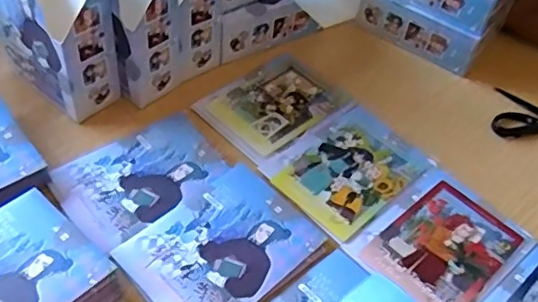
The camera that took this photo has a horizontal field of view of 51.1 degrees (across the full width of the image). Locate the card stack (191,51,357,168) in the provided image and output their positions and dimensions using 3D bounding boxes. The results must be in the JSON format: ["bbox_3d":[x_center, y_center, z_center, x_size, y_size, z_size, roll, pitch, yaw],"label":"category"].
[{"bbox_3d":[0.007,-0.050,0.595,0.143,0.005,0.109,-33,58,-31],"label":"card stack"}]

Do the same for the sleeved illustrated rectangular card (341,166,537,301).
[{"bbox_3d":[0.152,0.079,0.492,0.136,0.004,0.110,-34,58,-31],"label":"sleeved illustrated rectangular card"}]

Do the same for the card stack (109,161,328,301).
[{"bbox_3d":[-0.039,0.079,0.466,0.147,0.009,0.116,-33,57,-30],"label":"card stack"}]

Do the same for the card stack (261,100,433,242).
[{"bbox_3d":[0.078,0.014,0.543,0.145,0.004,0.110,-34,58,-31],"label":"card stack"}]

